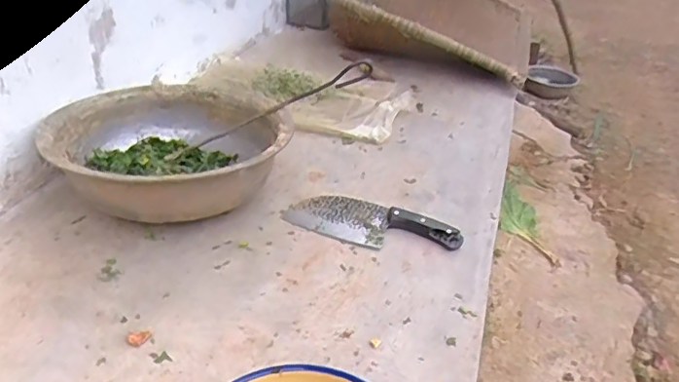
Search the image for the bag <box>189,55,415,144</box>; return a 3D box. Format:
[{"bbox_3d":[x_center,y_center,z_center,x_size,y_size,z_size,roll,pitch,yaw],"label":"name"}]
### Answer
[{"bbox_3d":[-0.074,-0.210,1.115,0.429,0.048,0.242,15,35,16],"label":"bag"}]

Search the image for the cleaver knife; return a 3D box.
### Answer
[{"bbox_3d":[0.046,0.044,0.785,0.242,0.024,0.090,17,35,17],"label":"cleaver knife"}]

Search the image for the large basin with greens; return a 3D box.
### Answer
[{"bbox_3d":[-0.240,-0.049,0.805,0.316,0.122,0.305,3,33,-2],"label":"large basin with greens"}]

